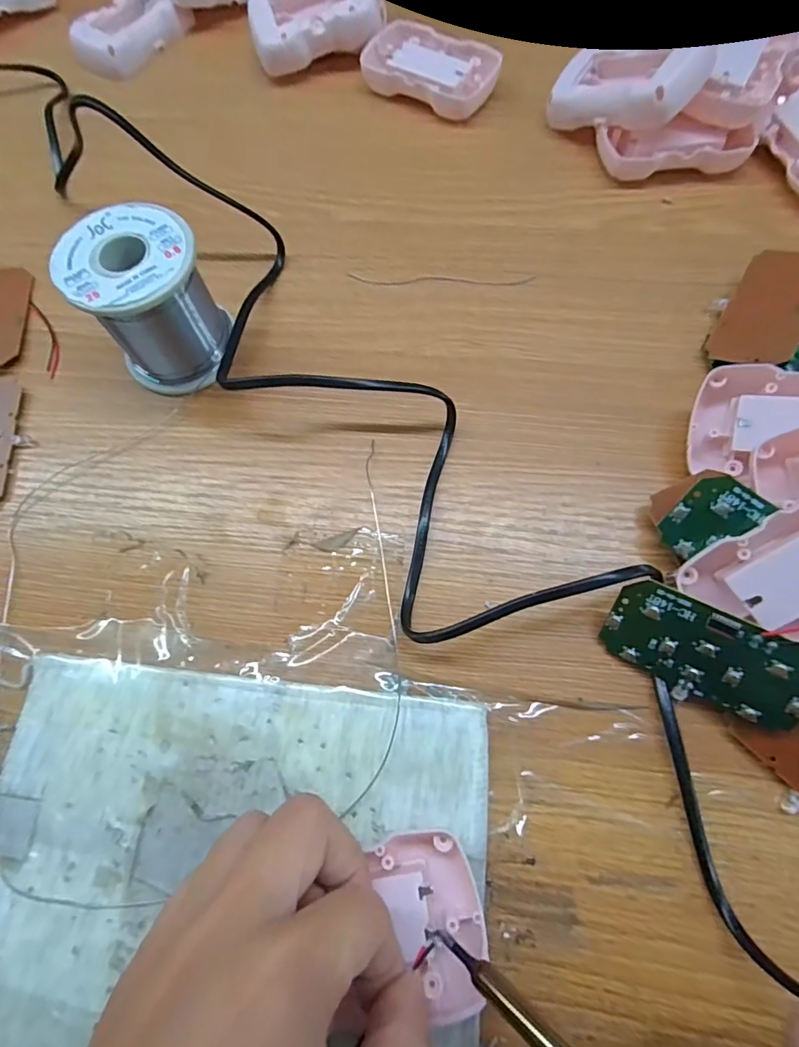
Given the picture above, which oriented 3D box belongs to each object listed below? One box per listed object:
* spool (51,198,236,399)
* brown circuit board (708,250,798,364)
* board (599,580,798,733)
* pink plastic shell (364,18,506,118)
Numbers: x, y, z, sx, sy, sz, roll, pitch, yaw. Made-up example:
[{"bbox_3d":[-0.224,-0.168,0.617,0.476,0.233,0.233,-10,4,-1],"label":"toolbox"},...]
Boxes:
[{"bbox_3d":[-0.122,-0.110,0.253,0.059,0.064,0.060,-37,74,-10],"label":"spool"},{"bbox_3d":[0.191,-0.113,0.256,0.037,0.004,0.072,24,80,33],"label":"brown circuit board"},{"bbox_3d":[0.122,0.053,0.200,0.073,0.004,0.039,26,114,22],"label":"board"},{"bbox_3d":[0.019,-0.305,0.337,0.086,0.017,0.054,30,75,11],"label":"pink plastic shell"}]

